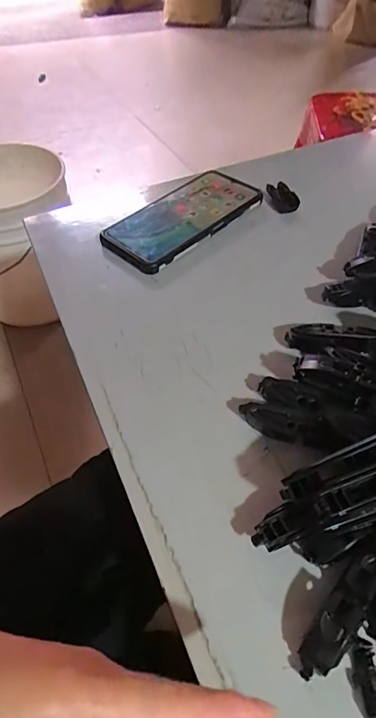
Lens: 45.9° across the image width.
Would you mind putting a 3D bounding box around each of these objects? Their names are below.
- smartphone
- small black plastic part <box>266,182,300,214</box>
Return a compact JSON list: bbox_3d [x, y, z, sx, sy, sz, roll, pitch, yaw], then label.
[{"bbox_3d":[-0.003,-0.145,0.453,0.162,0.014,0.079,-38,58,-24],"label":"smartphone"},{"bbox_3d":[0.102,-0.175,0.478,0.029,0.015,0.038,-7,51,-2],"label":"small black plastic part"}]

